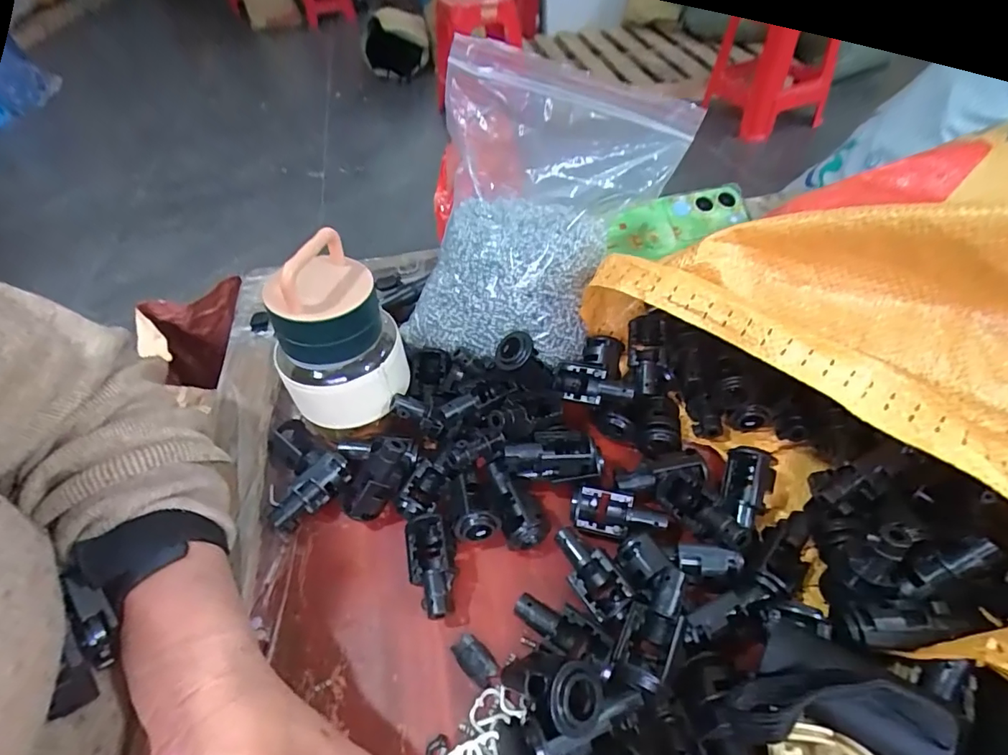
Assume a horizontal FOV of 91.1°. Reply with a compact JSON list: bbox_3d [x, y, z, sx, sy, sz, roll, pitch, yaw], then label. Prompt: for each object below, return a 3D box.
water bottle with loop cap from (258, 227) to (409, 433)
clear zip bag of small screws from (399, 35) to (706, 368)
[{"bbox_3d":[-0.104,-0.024,0.304,0.073,0.117,0.060,-28,52,-18],"label":"water bottle with loop cap"},{"bbox_3d":[0.023,-0.113,0.329,0.172,0.143,0.143,10,50,15],"label":"clear zip bag of small screws"}]

